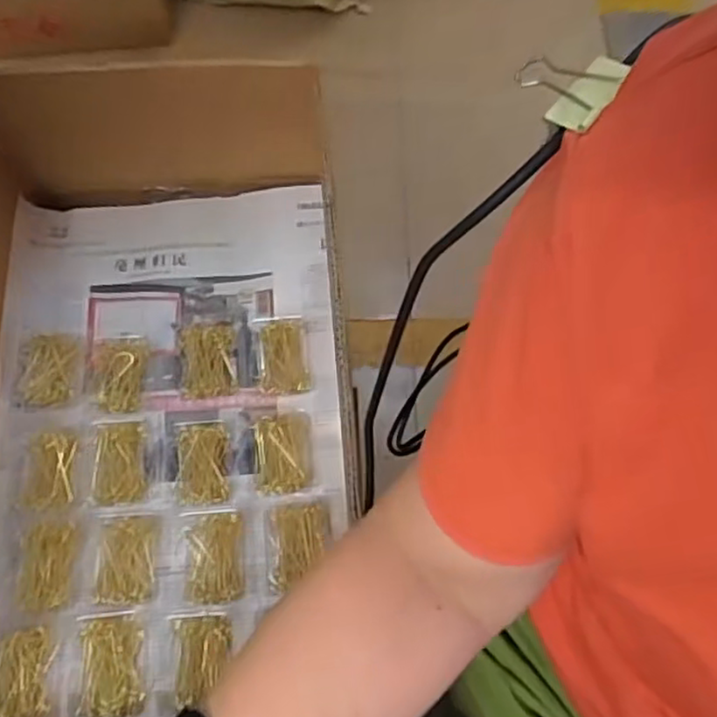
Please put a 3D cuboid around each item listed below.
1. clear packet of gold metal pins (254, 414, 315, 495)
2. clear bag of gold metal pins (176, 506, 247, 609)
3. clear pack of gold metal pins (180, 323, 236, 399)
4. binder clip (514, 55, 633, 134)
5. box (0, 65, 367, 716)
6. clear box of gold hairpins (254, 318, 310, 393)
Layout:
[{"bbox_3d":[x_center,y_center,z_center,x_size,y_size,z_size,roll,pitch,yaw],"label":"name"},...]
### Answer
[{"bbox_3d":[-0.067,0.083,0.610,0.049,0.024,0.073,-4,66,-1],"label":"clear packet of gold metal pins"},{"bbox_3d":[-0.127,0.170,0.585,0.060,0.025,0.082,-5,66,-2],"label":"clear bag of gold metal pins"},{"bbox_3d":[-0.145,0.001,0.642,0.051,0.021,0.073,-4,66,-1],"label":"clear pack of gold metal pins"},{"bbox_3d":[0.071,-0.094,0.233,0.035,0.010,0.033,39,72,16],"label":"binder clip"},{"bbox_3d":[-0.176,0.059,0.546,0.315,0.179,0.599,-4,66,-1],"label":"box"},{"bbox_3d":[-0.074,-0.003,0.647,0.051,0.014,0.072,-4,66,-1],"label":"clear box of gold hairpins"}]

